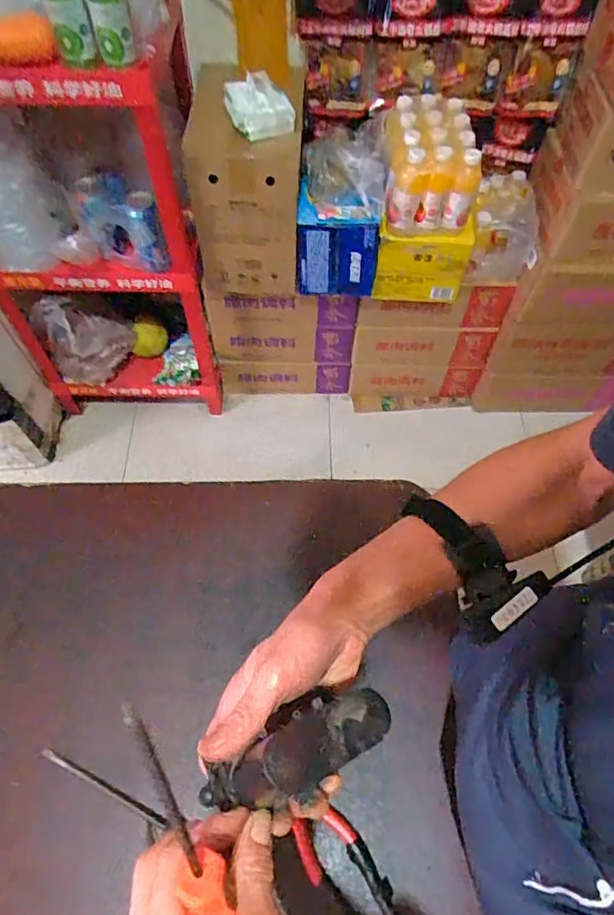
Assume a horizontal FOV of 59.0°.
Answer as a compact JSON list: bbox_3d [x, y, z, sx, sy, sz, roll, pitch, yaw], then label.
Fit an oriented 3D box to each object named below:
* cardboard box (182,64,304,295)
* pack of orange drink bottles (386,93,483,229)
[{"bbox_3d":[-0.121,-0.590,1.177,0.215,0.430,0.245,2,61,0],"label":"cardboard box"},{"bbox_3d":[0.244,-0.599,1.104,0.180,0.153,0.192,1,61,-1],"label":"pack of orange drink bottles"}]

